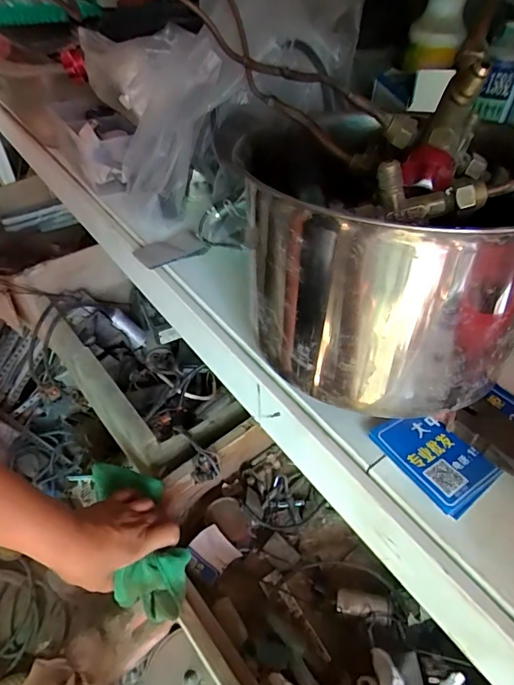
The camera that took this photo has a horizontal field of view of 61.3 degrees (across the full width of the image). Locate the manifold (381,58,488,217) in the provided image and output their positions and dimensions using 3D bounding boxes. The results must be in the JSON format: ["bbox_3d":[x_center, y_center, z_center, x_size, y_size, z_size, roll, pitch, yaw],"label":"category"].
[{"bbox_3d":[0.090,-0.096,0.220,0.055,0.052,0.086,20,63,17],"label":"manifold"}]

